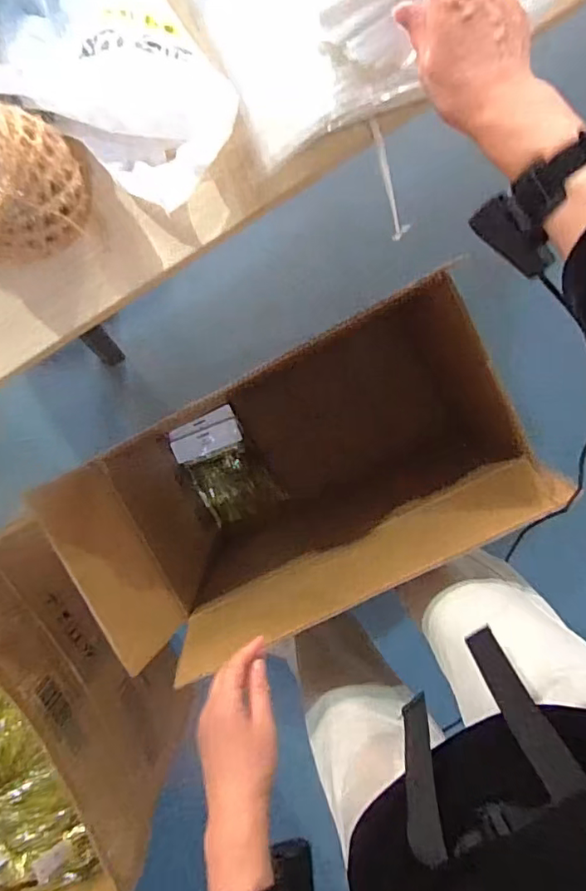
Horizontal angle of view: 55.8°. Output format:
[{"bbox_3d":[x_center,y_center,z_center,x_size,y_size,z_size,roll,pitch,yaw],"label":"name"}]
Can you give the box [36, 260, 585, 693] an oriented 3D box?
[{"bbox_3d":[0.035,0.052,1.074,0.717,0.572,0.399,-27,96,6],"label":"box"}]

